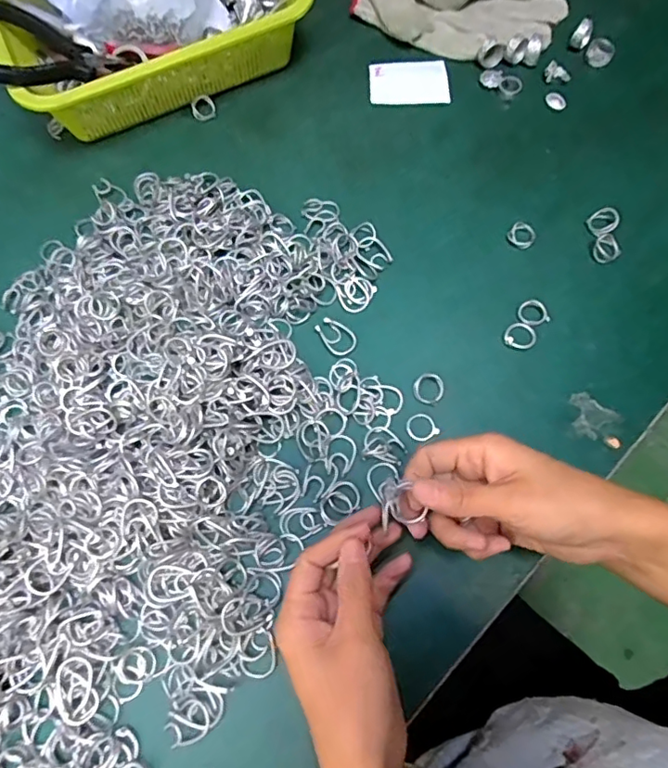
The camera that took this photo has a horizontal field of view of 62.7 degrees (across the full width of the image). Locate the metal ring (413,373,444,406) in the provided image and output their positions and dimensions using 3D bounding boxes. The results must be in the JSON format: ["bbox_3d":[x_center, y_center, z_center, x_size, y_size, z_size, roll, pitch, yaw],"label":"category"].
[{"bbox_3d":[0.071,0.003,0.409,0.022,0.005,0.024,0,71,1],"label":"metal ring"}]

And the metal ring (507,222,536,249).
[{"bbox_3d":[0.156,-0.123,0.455,0.021,0.005,0.020,0,71,1],"label":"metal ring"}]

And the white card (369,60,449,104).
[{"bbox_3d":[0.072,-0.289,0.527,0.073,0.005,0.051,-3,71,0],"label":"white card"}]

